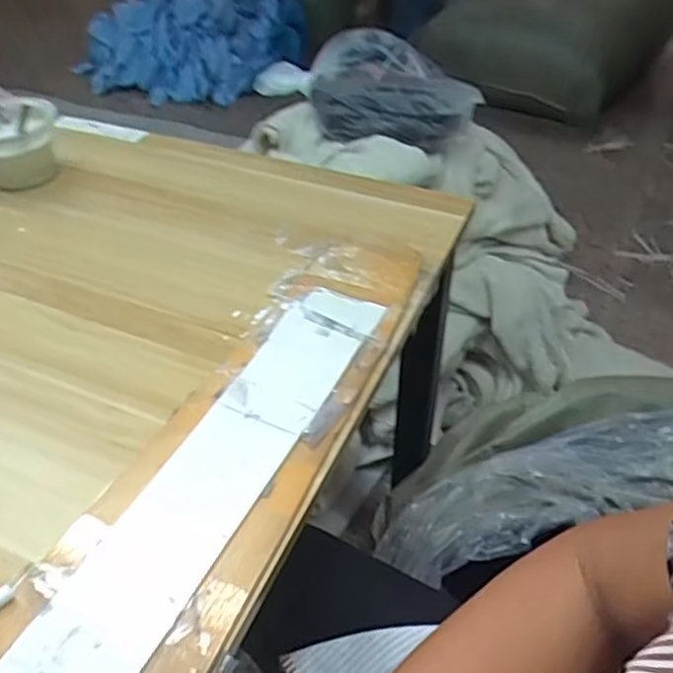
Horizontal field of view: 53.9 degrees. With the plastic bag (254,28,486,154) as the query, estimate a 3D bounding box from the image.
[{"bbox_3d":[0.035,-0.429,1.158,0.454,0.146,0.163,29,50,31],"label":"plastic bag"}]

